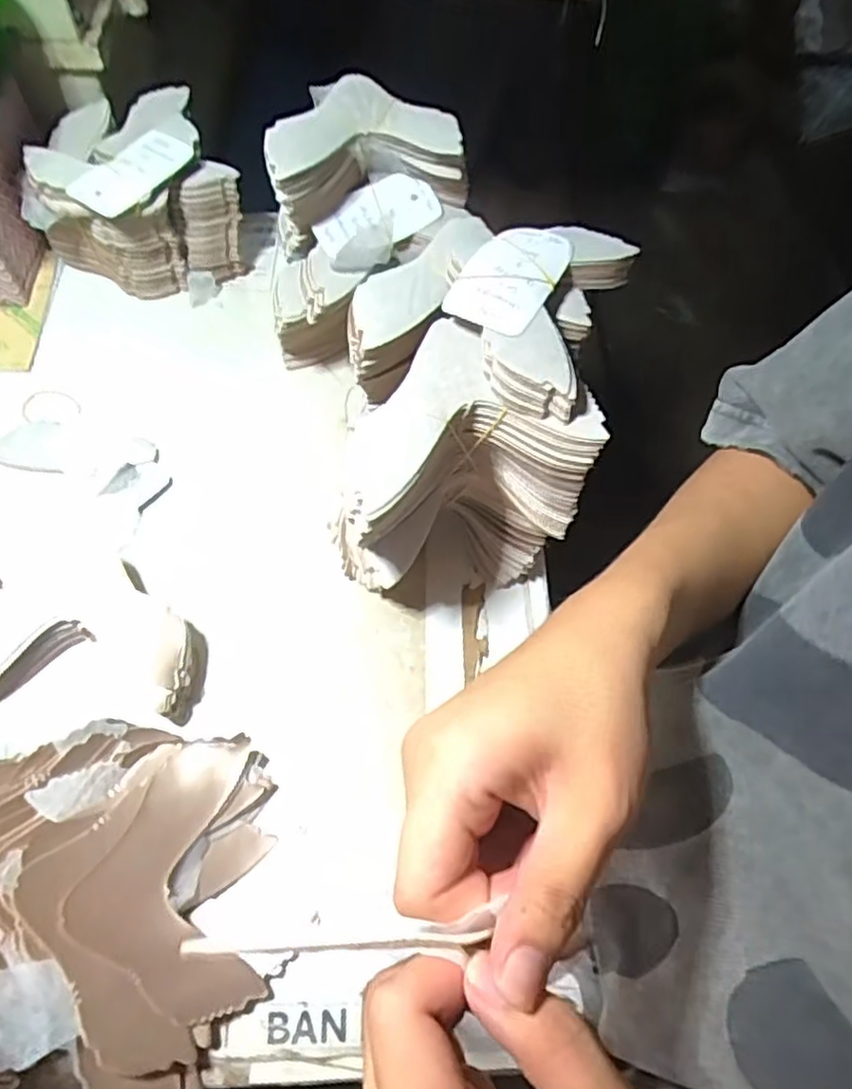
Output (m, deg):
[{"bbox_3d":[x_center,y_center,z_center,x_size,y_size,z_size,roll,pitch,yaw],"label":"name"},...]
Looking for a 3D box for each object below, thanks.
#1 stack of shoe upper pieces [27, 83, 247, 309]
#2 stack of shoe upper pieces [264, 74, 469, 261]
[{"bbox_3d":[-0.260,-0.305,0.608,0.165,0.115,0.153,-30,69,-16],"label":"stack of shoe upper pieces"},{"bbox_3d":[-0.048,-0.285,0.512,0.140,0.075,0.089,-14,66,-9],"label":"stack of shoe upper pieces"}]

